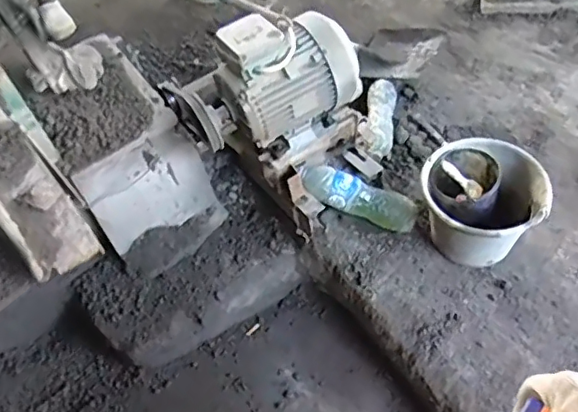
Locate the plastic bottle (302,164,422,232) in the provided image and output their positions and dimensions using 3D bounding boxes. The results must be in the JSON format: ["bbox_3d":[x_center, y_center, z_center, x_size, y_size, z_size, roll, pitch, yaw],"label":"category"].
[{"bbox_3d":[0.171,-0.022,1.355,0.299,0.067,0.084,23,58,-8],"label":"plastic bottle"}]

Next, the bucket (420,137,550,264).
[{"bbox_3d":[0.433,-0.001,1.294,0.257,0.194,0.242,-2,56,3],"label":"bucket"}]

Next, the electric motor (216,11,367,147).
[{"bbox_3d":[0.006,-0.295,1.256,0.294,0.236,0.183,-22,57,-9],"label":"electric motor"}]

